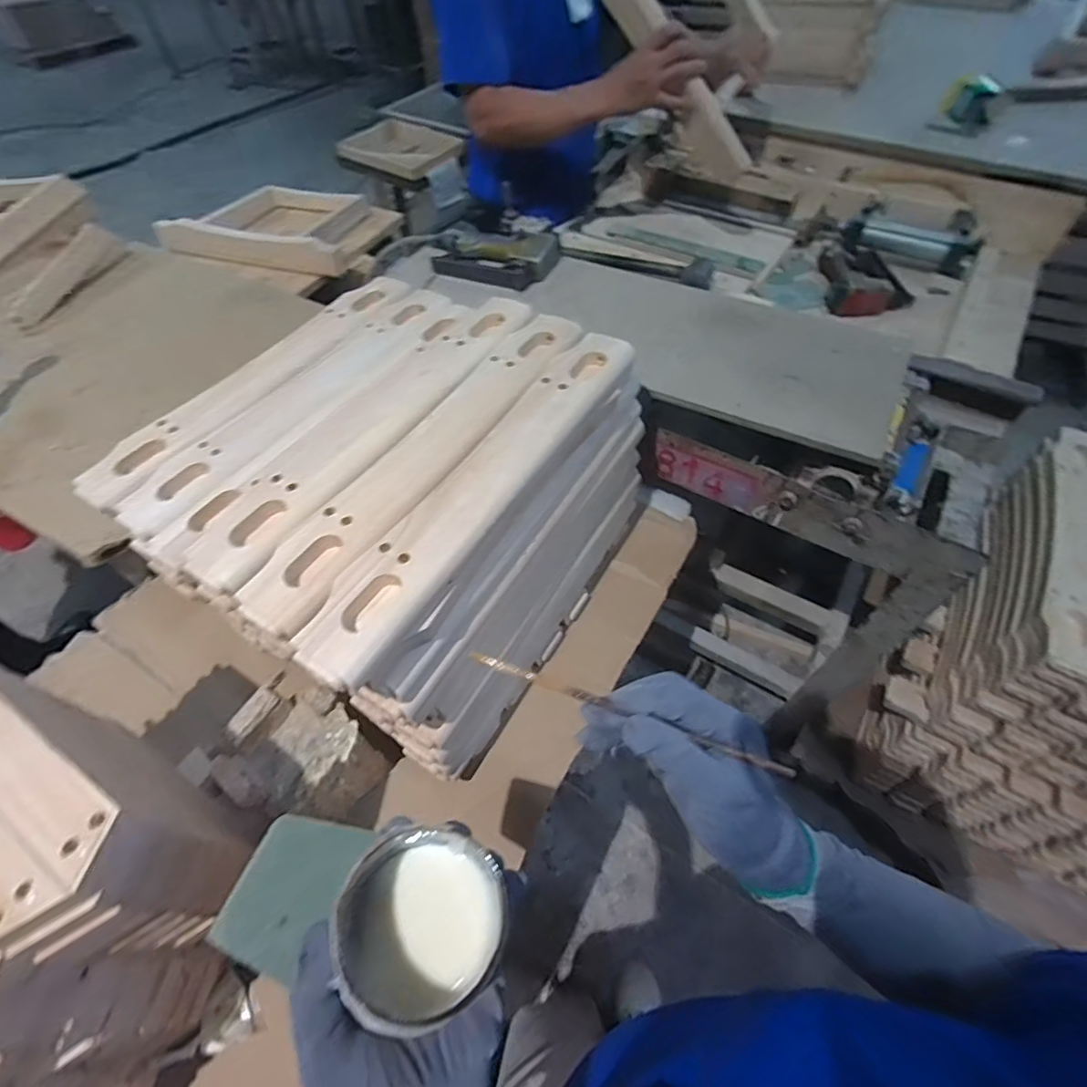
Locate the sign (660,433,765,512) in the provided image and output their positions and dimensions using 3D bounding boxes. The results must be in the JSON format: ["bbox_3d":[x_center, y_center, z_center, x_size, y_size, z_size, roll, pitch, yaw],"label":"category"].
[{"bbox_3d":[0.257,-0.104,0.842,0.172,0.081,0.011,24,59,18],"label":"sign"}]

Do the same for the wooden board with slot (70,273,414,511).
[{"bbox_3d":[-0.348,-0.219,0.682,0.076,0.017,0.484,26,60,19],"label":"wooden board with slot"}]

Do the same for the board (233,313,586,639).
[{"bbox_3d":[-0.102,-0.109,0.547,0.080,0.018,0.476,26,60,19],"label":"board"}]

